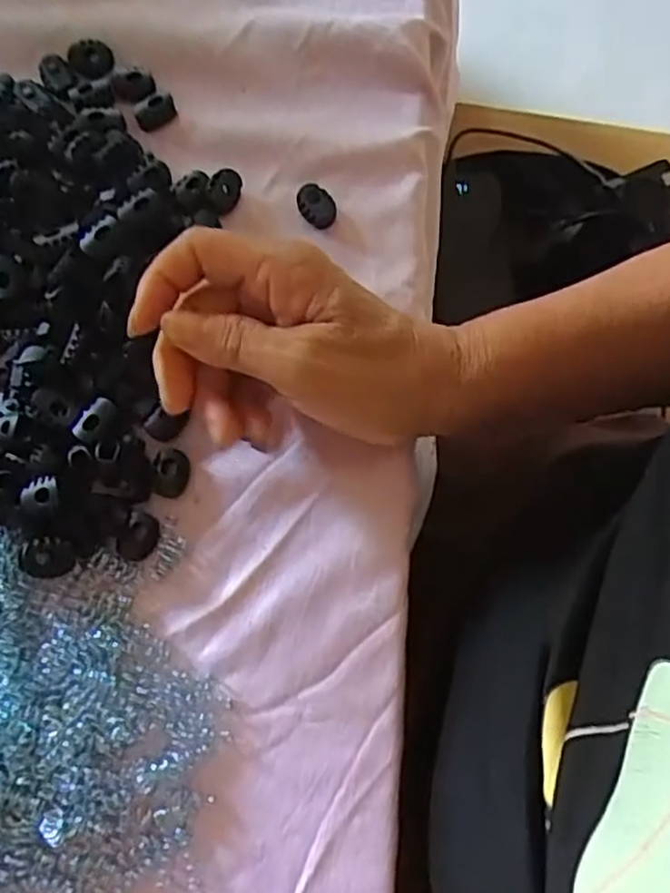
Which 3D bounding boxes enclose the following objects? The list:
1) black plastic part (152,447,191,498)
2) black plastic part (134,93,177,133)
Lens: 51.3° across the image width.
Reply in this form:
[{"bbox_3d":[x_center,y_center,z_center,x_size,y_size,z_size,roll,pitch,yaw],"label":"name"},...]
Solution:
[{"bbox_3d":[-0.075,0.012,0.322,0.015,0.006,0.022,1,77,-1],"label":"black plastic part"},{"bbox_3d":[-0.095,-0.176,0.367,0.021,0.008,0.014,-22,78,-6],"label":"black plastic part"}]

